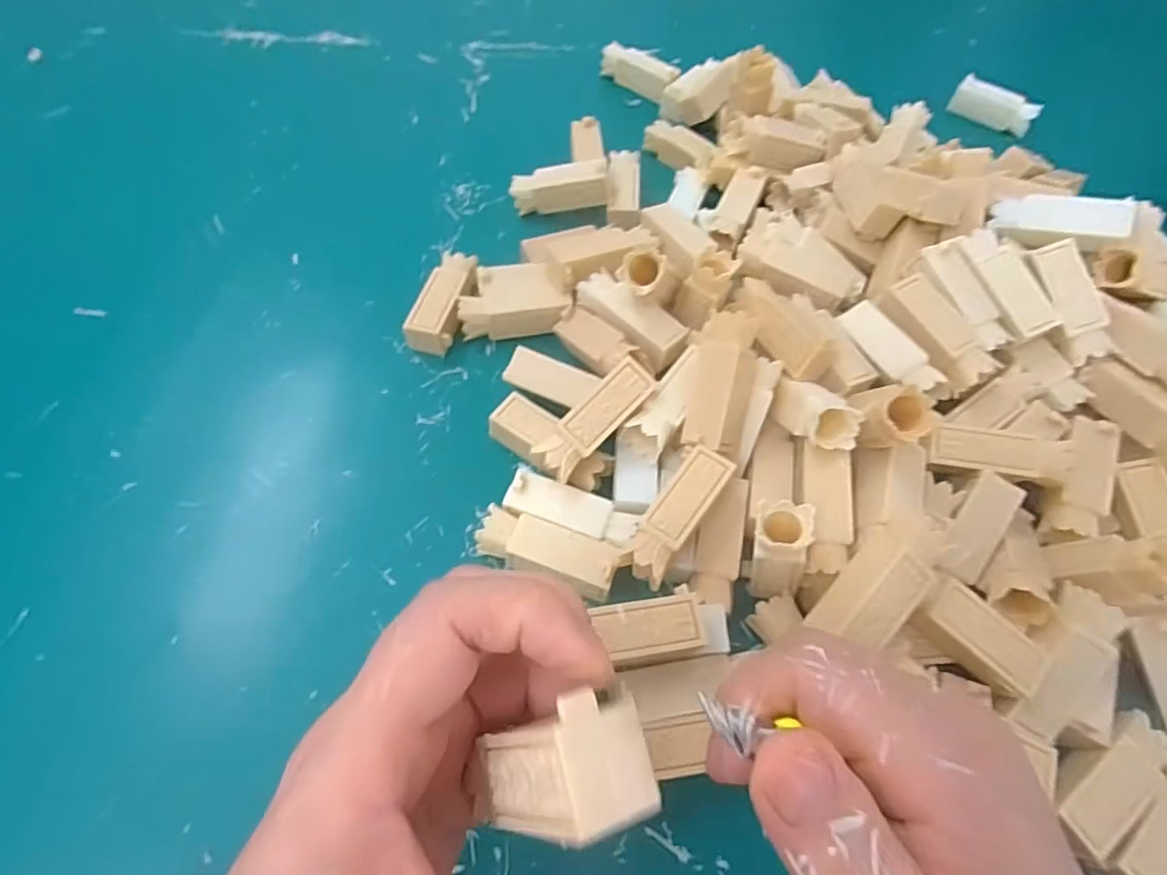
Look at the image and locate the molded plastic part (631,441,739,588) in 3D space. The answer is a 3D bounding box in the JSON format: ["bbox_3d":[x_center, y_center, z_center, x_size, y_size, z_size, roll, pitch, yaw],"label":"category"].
[{"bbox_3d":[0.039,0.034,0.261,0.020,0.021,0.063,33,63,15],"label":"molded plastic part"}]

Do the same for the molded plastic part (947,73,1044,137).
[{"bbox_3d":[0.323,-0.261,0.482,0.061,0.025,0.011,33,63,15],"label":"molded plastic part"}]

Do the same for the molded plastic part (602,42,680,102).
[{"bbox_3d":[0.044,-0.287,0.479,0.062,0.020,0.020,34,63,15],"label":"molded plastic part"}]

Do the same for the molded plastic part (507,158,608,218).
[{"bbox_3d":[-0.014,-0.158,0.389,0.061,0.021,0.020,-6,59,9],"label":"molded plastic part"}]

